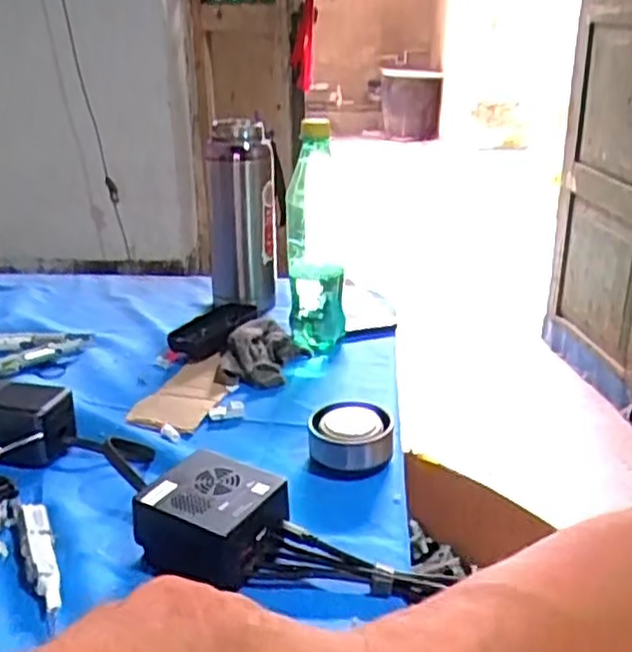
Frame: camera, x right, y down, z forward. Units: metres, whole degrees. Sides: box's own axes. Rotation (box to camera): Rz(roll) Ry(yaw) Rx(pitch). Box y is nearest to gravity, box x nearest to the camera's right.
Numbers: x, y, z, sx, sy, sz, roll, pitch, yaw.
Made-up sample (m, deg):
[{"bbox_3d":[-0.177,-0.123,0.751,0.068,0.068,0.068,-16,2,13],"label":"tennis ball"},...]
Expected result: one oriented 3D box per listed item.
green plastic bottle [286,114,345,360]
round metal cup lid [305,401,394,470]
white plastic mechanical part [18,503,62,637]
[{"bbox_3d":[-0.001,-0.090,0.769,0.057,0.229,0.061,0,23,2],"label":"green plastic bottle"},{"bbox_3d":[0.028,0.090,0.597,0.065,0.034,0.063,0,23,3],"label":"round metal cup lid"},{"bbox_3d":[-0.178,0.150,0.482,0.020,0.013,0.109,-12,25,-23],"label":"white plastic mechanical part"}]

